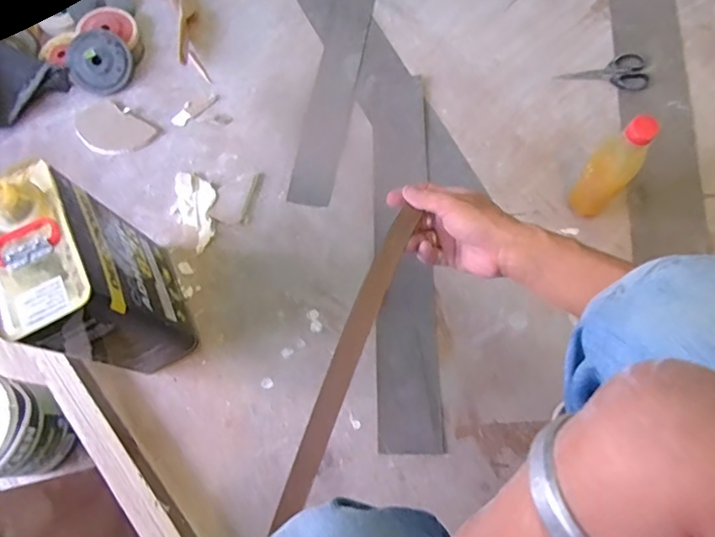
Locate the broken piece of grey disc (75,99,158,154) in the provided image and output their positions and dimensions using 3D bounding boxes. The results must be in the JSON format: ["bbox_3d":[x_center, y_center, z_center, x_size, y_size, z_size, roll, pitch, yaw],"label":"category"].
[{"bbox_3d":[-0.381,-0.213,0.805,0.125,0.009,0.076,33,76,13],"label":"broken piece of grey disc"}]

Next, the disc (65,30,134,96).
[{"bbox_3d":[-0.412,-0.328,0.827,0.096,0.022,0.107,-38,93,-1],"label":"disc"}]

